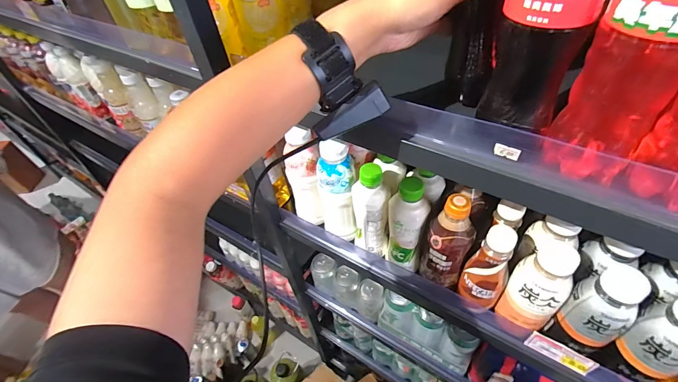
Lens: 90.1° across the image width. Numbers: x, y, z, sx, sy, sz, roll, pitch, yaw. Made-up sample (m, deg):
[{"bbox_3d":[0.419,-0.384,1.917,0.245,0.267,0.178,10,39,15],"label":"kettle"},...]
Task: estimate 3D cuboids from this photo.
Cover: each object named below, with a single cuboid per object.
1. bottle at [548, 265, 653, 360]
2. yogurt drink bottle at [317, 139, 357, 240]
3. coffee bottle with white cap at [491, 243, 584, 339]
[{"bbox_3d":[0.306,0.147,0.404,0.056,0.127,0.061,-29,52,-18],"label":"bottle"},{"bbox_3d":[-0.002,0.010,0.546,0.059,0.191,0.052,-7,48,0],"label":"yogurt drink bottle"},{"bbox_3d":[0.257,0.132,0.441,0.060,0.148,0.064,-31,52,-20],"label":"coffee bottle with white cap"}]

